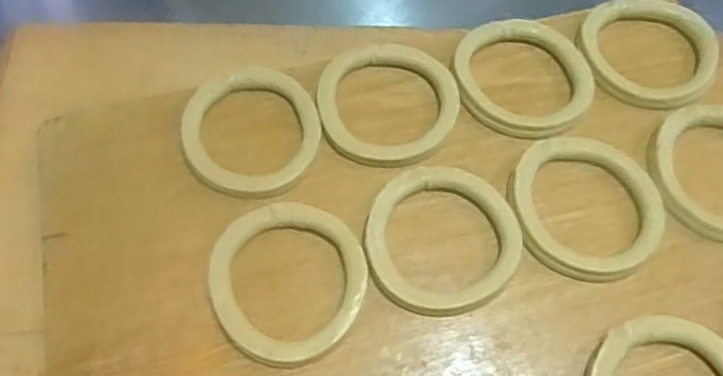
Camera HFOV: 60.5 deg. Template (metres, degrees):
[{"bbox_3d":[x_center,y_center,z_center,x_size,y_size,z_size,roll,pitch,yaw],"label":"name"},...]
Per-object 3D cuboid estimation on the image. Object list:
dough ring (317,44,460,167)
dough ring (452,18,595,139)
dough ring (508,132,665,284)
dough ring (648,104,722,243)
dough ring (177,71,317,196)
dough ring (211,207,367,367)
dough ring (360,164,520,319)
[{"bbox_3d":[0.027,-0.086,0.631,0.138,0.019,0.138,1,63,-2],"label":"dough ring"},{"bbox_3d":[0.168,-0.119,0.651,0.138,0.017,0.147,1,63,-2],"label":"dough ring"},{"bbox_3d":[0.213,0.014,0.586,0.140,0.014,0.143,1,63,-2],"label":"dough ring"},{"bbox_3d":[0.350,-0.018,0.599,0.129,0.025,0.144,-8,63,-6],"label":"dough ring"},{"bbox_3d":[-0.107,-0.055,0.600,0.127,0.022,0.134,1,63,-2],"label":"dough ring"},{"bbox_3d":[-0.065,0.079,0.541,0.134,0.015,0.139,1,63,-2],"label":"dough ring"},{"bbox_3d":[0.074,0.046,0.564,0.137,0.014,0.142,1,63,-2],"label":"dough ring"}]

